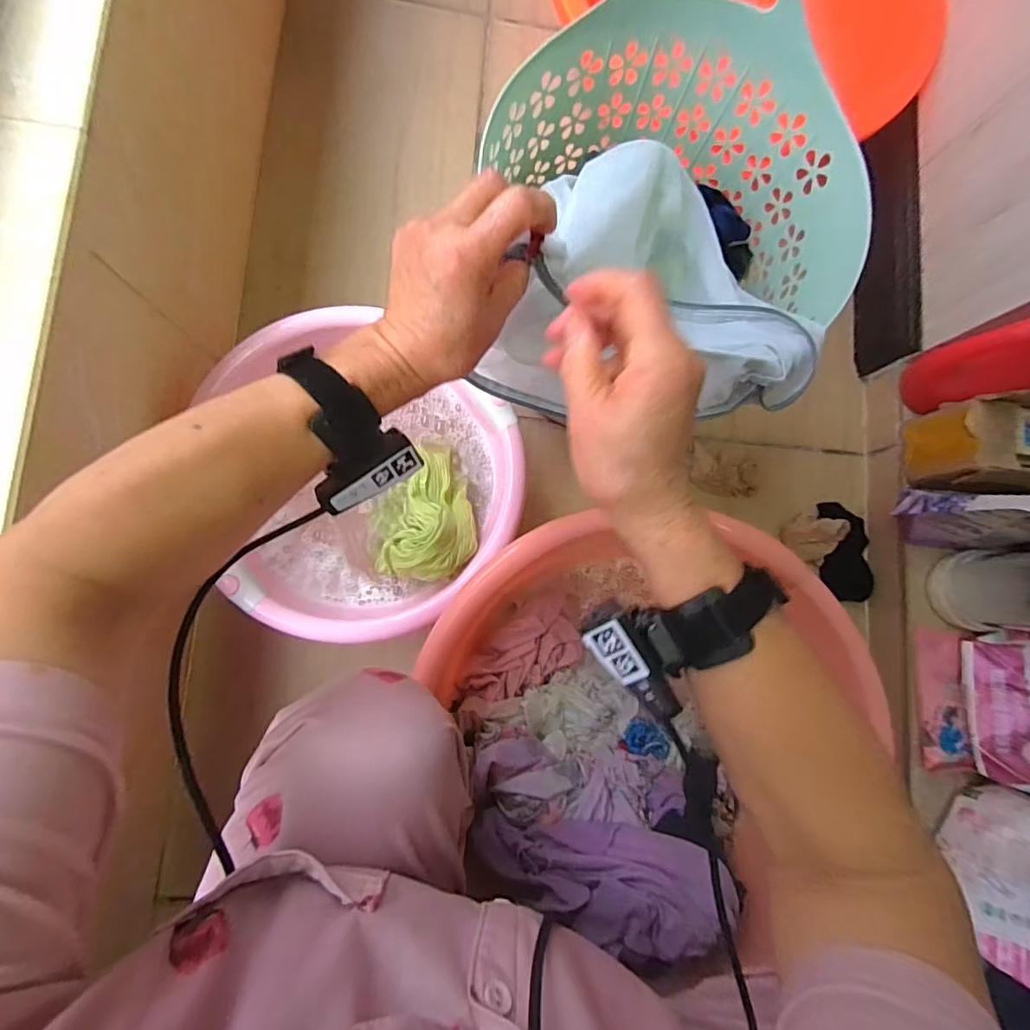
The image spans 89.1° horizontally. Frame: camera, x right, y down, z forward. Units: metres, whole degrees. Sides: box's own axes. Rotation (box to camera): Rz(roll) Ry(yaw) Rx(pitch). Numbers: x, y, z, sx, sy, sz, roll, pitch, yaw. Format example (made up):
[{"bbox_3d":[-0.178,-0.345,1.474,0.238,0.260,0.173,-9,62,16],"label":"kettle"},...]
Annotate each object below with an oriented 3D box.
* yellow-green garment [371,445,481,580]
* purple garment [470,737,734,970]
[{"bbox_3d":[-0.098,-0.003,0.558,0.110,0.068,0.155,-5,85,-7],"label":"yellow-green garment"},{"bbox_3d":[0.074,0.336,0.515,0.263,0.115,0.172,15,83,-5],"label":"purple garment"}]

